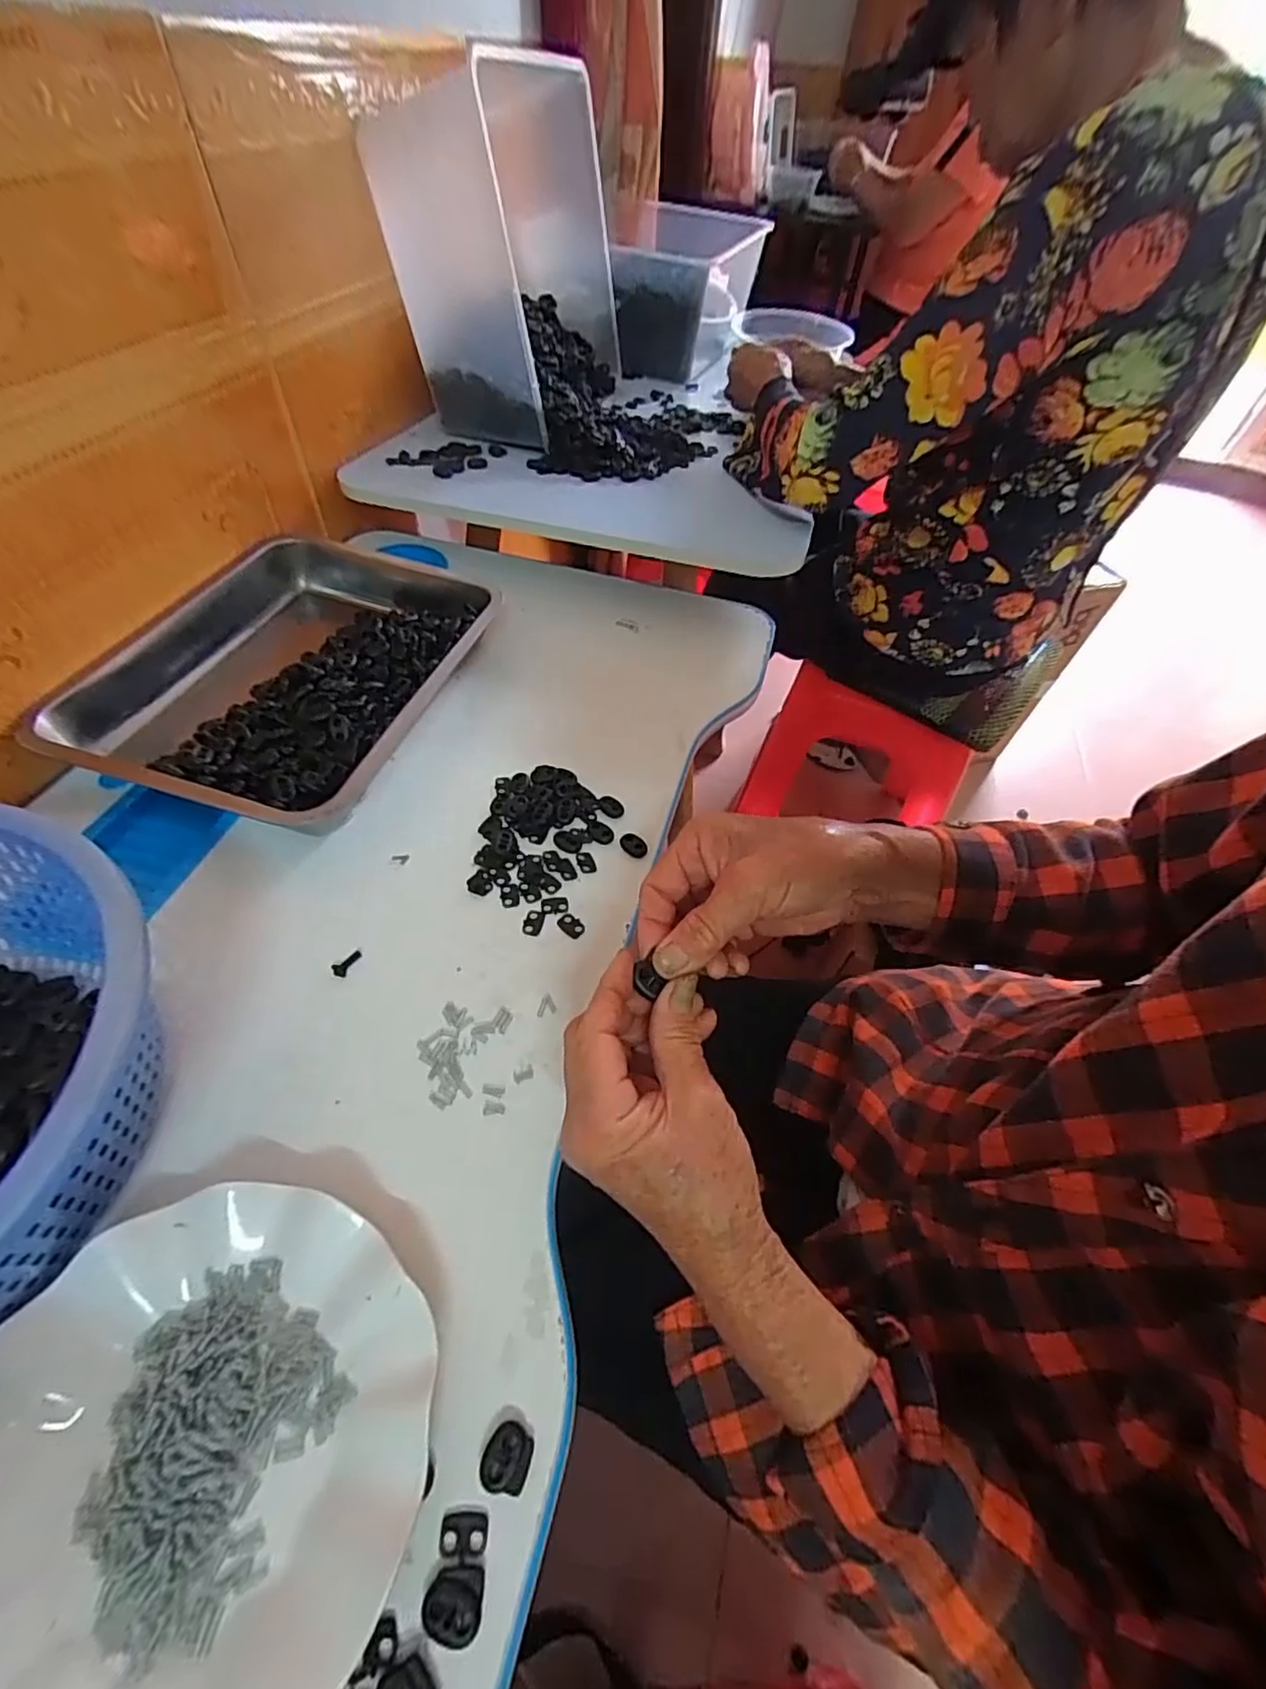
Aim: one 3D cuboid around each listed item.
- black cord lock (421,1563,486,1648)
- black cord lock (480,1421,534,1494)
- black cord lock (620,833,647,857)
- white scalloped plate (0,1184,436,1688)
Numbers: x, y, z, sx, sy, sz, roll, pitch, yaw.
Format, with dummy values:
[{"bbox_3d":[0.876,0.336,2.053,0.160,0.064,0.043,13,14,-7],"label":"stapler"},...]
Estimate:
[{"bbox_3d":[-0.066,0.279,0.230,0.021,0.004,0.019,4,51,-3],"label":"black cord lock"},{"bbox_3d":[-0.051,0.249,0.256,0.019,0.004,0.021,12,51,3],"label":"black cord lock"},{"bbox_3d":[0.000,0.000,0.453,0.013,0.008,0.022,-29,59,-25],"label":"black cord lock"},{"bbox_3d":[-0.173,0.237,0.242,0.177,0.020,0.175,3,51,-4],"label":"white scalloped plate"}]

